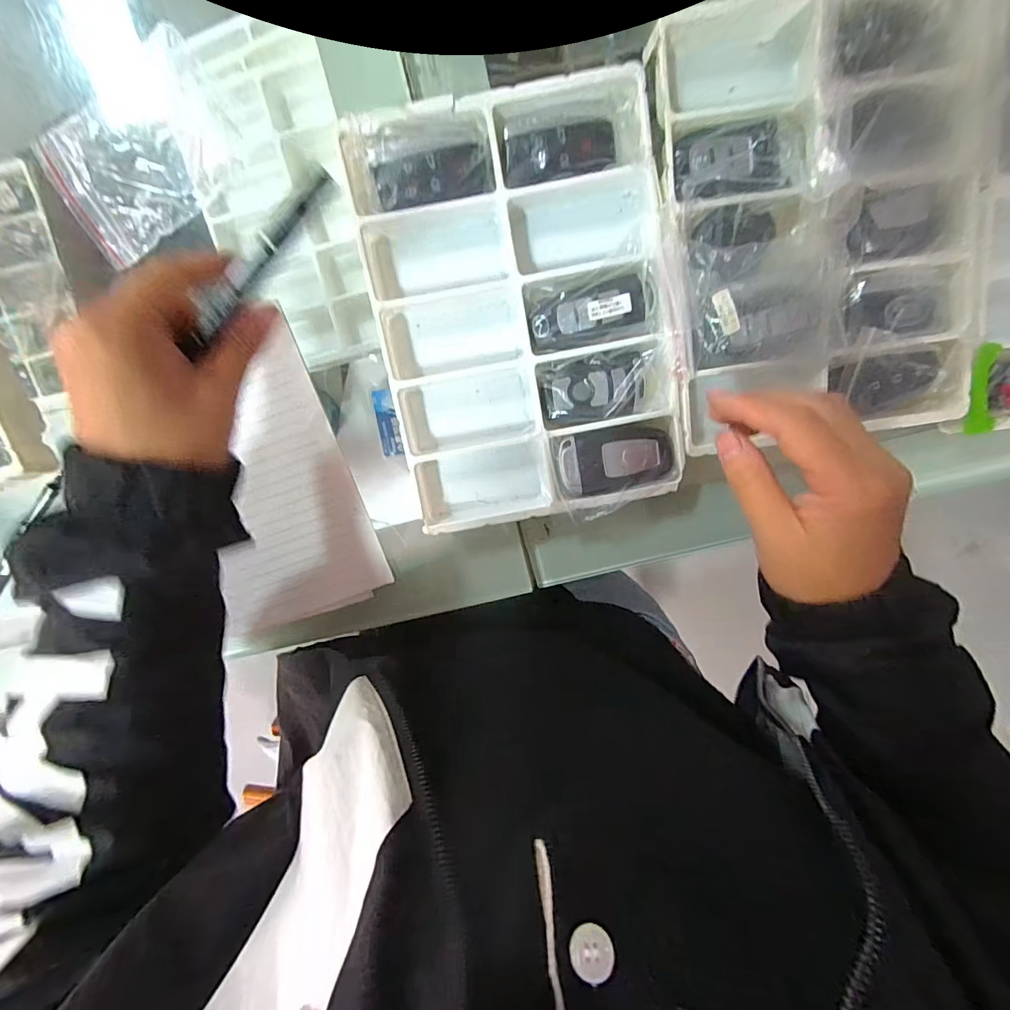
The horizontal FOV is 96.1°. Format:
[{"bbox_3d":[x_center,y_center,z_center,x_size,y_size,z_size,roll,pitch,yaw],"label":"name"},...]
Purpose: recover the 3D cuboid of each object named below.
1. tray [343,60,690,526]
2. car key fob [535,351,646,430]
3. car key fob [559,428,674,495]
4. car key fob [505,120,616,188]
[{"bbox_3d":[0.009,-0.114,0.285,0.177,0.036,0.243,-10,99,2],"label":"tray"},{"bbox_3d":[0.055,-0.074,0.291,0.066,0.020,0.040,-11,101,3],"label":"car key fob"},{"bbox_3d":[0.071,-0.029,0.291,0.071,0.008,0.038,-9,101,2],"label":"car key fob"},{"bbox_3d":[0.031,-0.201,0.261,0.063,0.009,0.026,-12,101,3],"label":"car key fob"}]

